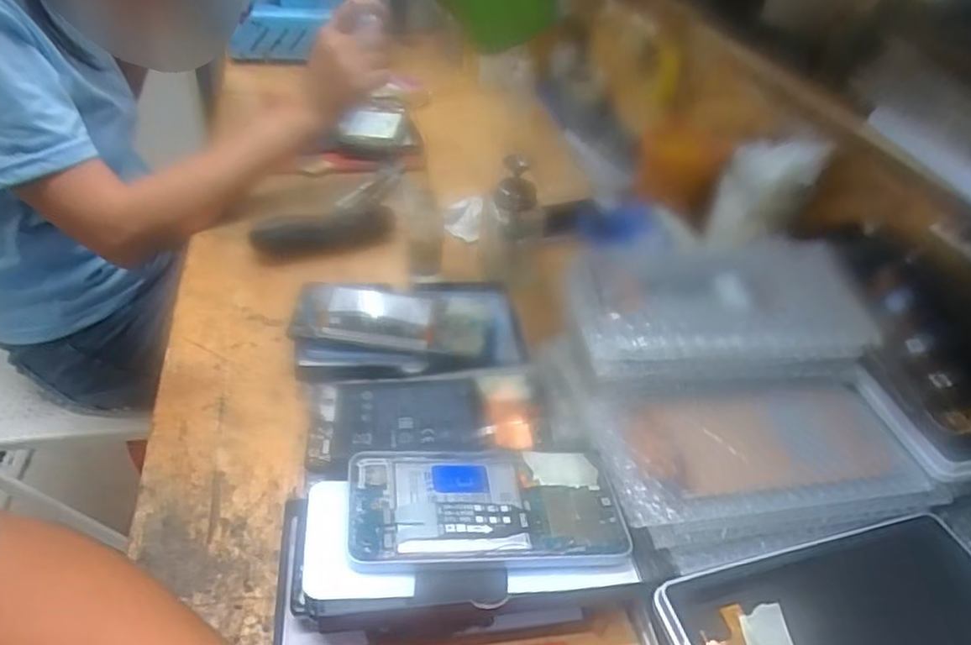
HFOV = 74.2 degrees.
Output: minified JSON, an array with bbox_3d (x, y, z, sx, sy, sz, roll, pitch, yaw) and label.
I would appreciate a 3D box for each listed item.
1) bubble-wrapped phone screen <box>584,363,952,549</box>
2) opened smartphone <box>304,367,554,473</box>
[{"bbox_3d":[0.157,0.071,0.374,0.180,0.019,0.095,-3,49,-10],"label":"bubble-wrapped phone screen"},{"bbox_3d":[-0.040,0.064,0.435,0.161,0.006,0.078,-4,42,-7],"label":"opened smartphone"}]

